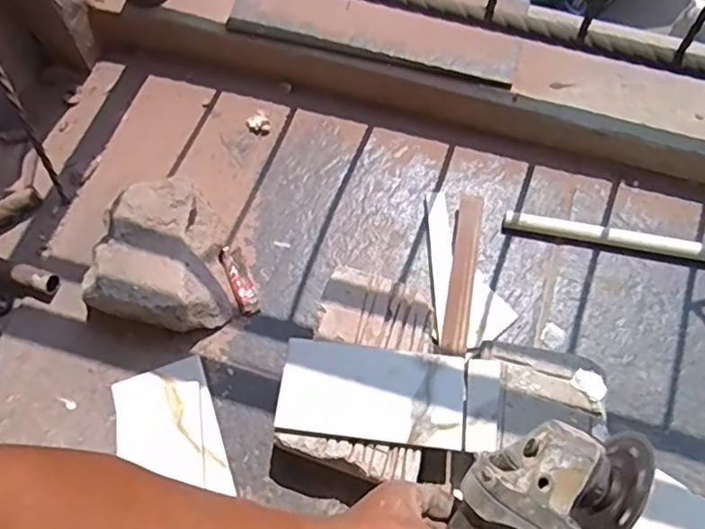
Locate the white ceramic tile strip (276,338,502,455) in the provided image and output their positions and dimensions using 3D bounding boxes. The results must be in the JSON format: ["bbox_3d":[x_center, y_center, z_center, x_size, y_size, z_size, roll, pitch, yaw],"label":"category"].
[{"bbox_3d":[0.038,0.130,0.615,0.212,0.007,0.089,5,68,3],"label":"white ceramic tile strip"}]

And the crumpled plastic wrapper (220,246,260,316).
[{"bbox_3d":[-0.134,0.017,0.747,0.025,0.015,0.087,-23,69,-8],"label":"crumpled plastic wrapper"}]

